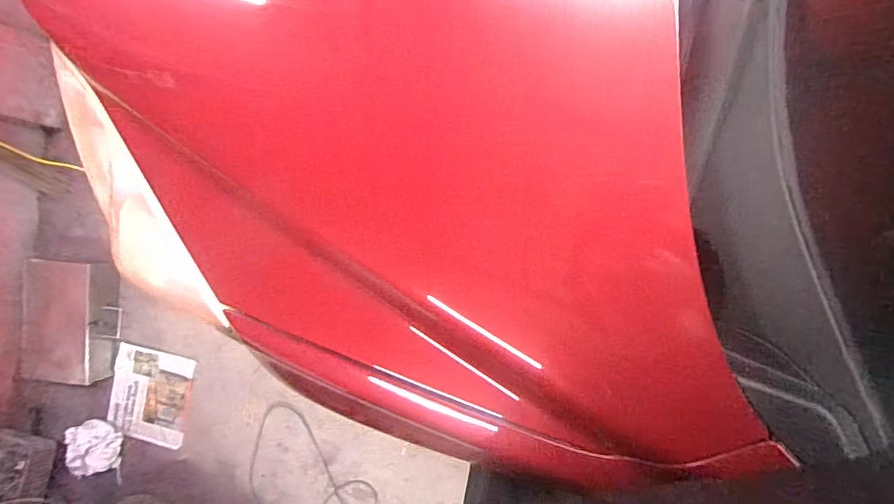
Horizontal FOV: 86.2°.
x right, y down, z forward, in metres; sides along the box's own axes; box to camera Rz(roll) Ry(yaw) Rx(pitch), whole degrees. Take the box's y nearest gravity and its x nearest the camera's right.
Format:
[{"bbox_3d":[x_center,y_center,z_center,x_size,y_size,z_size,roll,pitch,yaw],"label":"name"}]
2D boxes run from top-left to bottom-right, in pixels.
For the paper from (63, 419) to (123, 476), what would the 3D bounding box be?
[{"bbox_3d":[-1.122,0.619,1.517,0.056,0.142,0.160,-17,77,42],"label":"paper"}]

